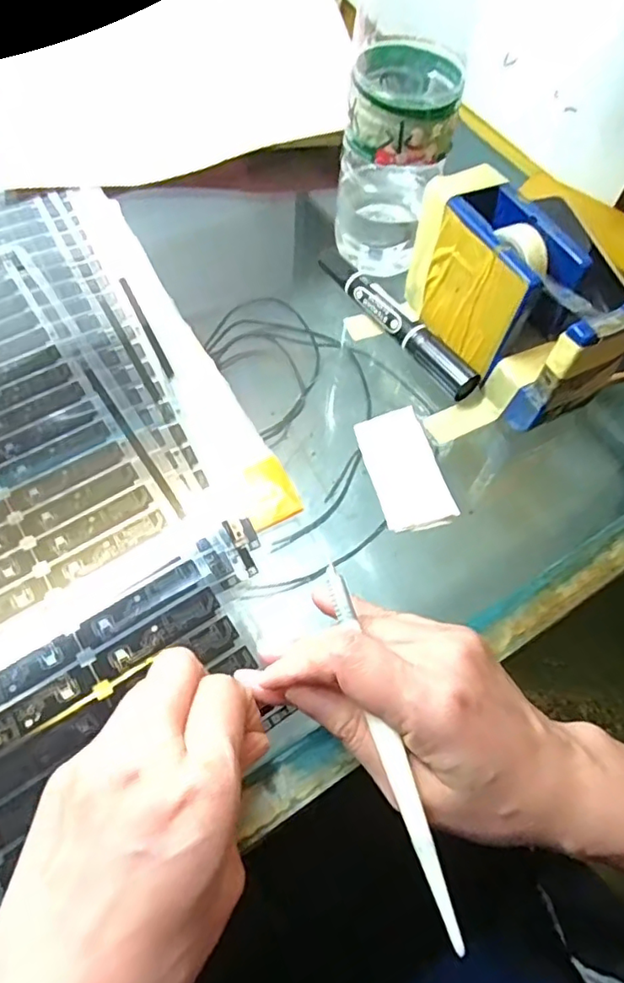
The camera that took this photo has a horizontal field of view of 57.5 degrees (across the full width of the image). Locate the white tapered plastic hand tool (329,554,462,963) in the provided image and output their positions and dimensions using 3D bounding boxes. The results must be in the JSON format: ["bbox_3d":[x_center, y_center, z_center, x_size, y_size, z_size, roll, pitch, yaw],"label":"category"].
[{"bbox_3d":[0.029,0.093,0.215,0.008,0.004,0.137,-14,68,-12],"label":"white tapered plastic hand tool"}]

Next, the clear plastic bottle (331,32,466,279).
[{"bbox_3d":[0.050,-0.200,0.360,0.059,0.120,0.063,14,60,4],"label":"clear plastic bottle"}]

